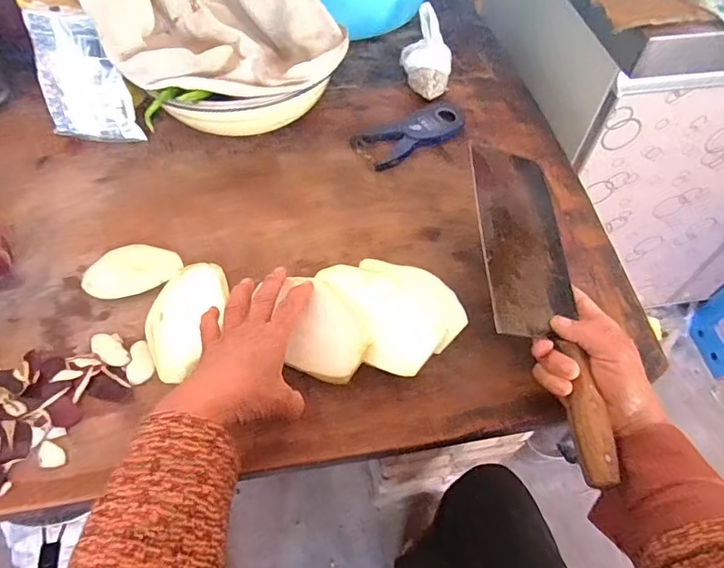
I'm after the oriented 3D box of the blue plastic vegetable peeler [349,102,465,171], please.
[{"bbox_3d":[0.061,-0.186,0.611,0.142,0.014,0.064,-24,60,-16],"label":"blue plastic vegetable peeler"}]

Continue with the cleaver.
[{"bbox_3d":[0.154,0.007,0.440,0.089,0.029,0.306,-5,63,-5],"label":"cleaver"}]

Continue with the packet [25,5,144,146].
[{"bbox_3d":[-0.316,-0.228,0.562,0.094,0.138,0.017,-5,32,-1],"label":"packet"}]

